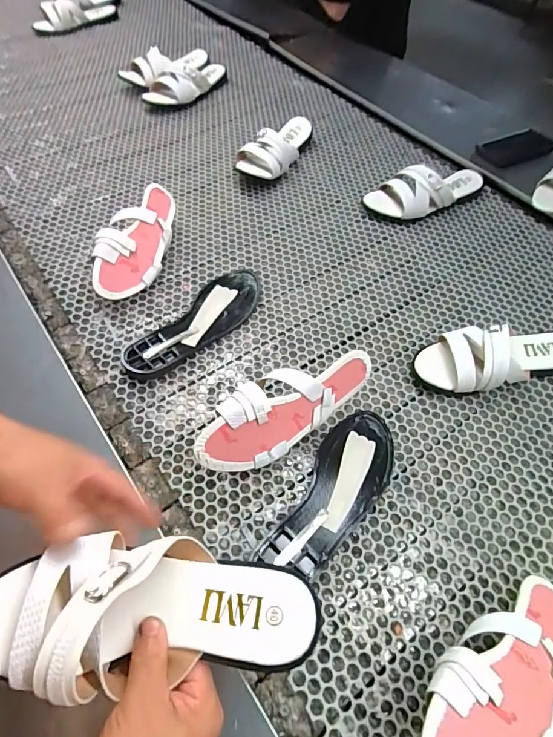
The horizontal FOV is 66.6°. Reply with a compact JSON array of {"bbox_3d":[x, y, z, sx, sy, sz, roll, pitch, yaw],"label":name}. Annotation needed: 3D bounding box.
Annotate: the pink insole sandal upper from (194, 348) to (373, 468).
[{"bbox_3d":[0.007,0.046,0.522,0.238,0.082,0.085,-33,63,-23],"label":"pink insole sandal upper"}]

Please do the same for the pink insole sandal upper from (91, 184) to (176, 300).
[{"bbox_3d":[-0.223,-0.210,0.674,0.097,0.040,0.229,33,59,-31],"label":"pink insole sandal upper"}]

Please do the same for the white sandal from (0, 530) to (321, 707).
[{"bbox_3d":[-0.089,0.169,0.294,0.223,0.059,0.093,3,55,-6],"label":"white sandal"}]

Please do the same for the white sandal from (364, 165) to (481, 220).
[{"bbox_3d":[0.281,-0.337,0.789,0.220,0.088,0.080,-23,60,-17],"label":"white sandal"}]

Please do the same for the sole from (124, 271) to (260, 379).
[{"bbox_3d":[-0.112,-0.069,0.628,0.081,0.022,0.252,32,60,18],"label":"sole"}]

